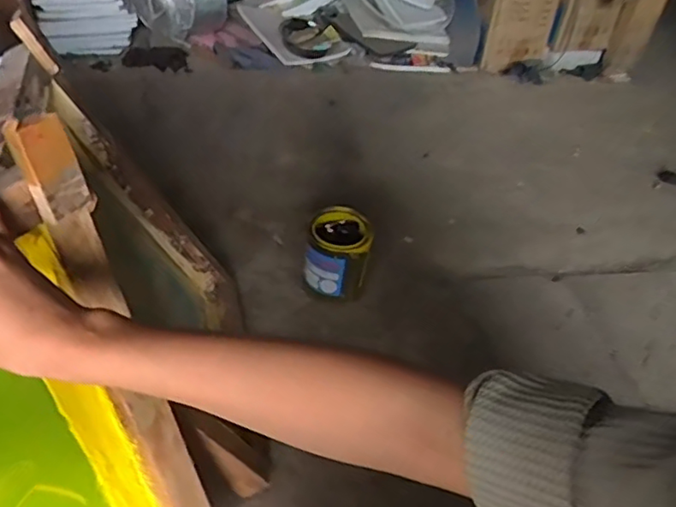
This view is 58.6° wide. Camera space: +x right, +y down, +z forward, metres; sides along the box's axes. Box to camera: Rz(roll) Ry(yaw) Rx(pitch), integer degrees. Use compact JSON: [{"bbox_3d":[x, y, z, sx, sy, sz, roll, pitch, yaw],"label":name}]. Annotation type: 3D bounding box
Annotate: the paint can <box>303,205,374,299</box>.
[{"bbox_3d":[-0.002,0.005,1.016,0.106,0.125,0.104,9,42,2],"label":"paint can"}]

